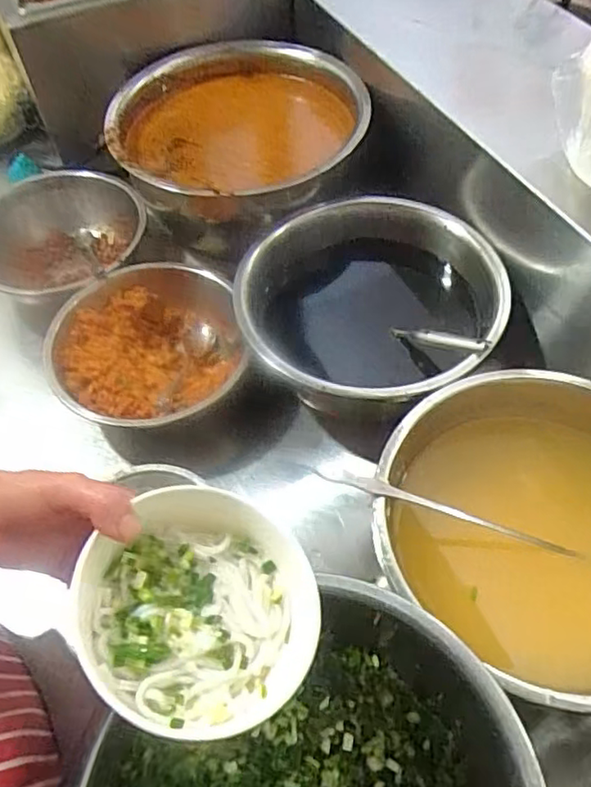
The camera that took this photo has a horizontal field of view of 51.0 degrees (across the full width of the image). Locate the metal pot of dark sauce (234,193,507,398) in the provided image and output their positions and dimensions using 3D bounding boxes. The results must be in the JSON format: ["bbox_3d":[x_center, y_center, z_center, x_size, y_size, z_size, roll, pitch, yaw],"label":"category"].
[{"bbox_3d":[0.082,-0.074,0.687,0.269,0.174,0.271,-2,55,3],"label":"metal pot of dark sauce"}]

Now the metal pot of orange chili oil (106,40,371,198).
[{"bbox_3d":[-0.077,-0.312,0.795,0.296,0.131,0.319,-2,55,3],"label":"metal pot of orange chili oil"}]

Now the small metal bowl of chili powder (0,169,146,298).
[{"bbox_3d":[-0.276,-0.187,0.781,0.184,0.099,0.200,-2,55,3],"label":"small metal bowl of chili powder"}]

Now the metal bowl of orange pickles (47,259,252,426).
[{"bbox_3d":[-0.161,-0.044,0.678,0.195,0.069,0.208,-2,55,3],"label":"metal bowl of orange pickles"}]

